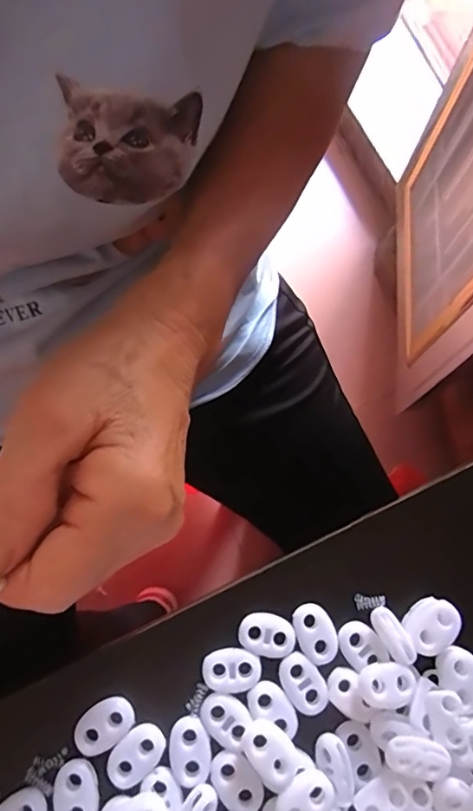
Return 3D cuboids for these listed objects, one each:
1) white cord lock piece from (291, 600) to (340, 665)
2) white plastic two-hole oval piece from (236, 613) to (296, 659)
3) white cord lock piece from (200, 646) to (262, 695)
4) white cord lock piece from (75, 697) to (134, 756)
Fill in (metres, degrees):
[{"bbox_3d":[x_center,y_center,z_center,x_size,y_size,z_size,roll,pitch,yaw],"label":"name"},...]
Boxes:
[{"bbox_3d":[0.032,0.091,0.198,0.015,0.004,0.022,-17,74,-7],"label":"white cord lock piece"},{"bbox_3d":[0.012,0.091,0.197,0.023,0.004,0.016,9,72,1],"label":"white plastic two-hole oval piece"},{"bbox_3d":[-0.002,0.103,0.193,0.023,0.004,0.016,9,72,1],"label":"white cord lock piece"},{"bbox_3d":[-0.050,0.120,0.186,0.022,0.004,0.015,-36,77,-12],"label":"white cord lock piece"}]

